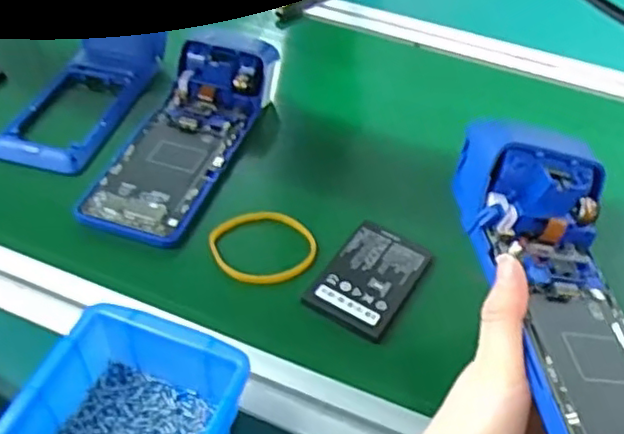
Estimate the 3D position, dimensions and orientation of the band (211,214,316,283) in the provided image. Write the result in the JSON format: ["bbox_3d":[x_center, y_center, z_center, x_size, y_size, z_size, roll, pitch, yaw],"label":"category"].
[{"bbox_3d":[-0.035,0.021,0.472,0.076,0.010,0.060,0,47,-5],"label":"band"}]

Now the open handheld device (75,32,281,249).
[{"bbox_3d":[-0.102,-0.069,0.532,0.085,0.063,0.215,15,47,9],"label":"open handheld device"}]

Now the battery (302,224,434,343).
[{"bbox_3d":[0.041,0.041,0.455,0.060,0.005,0.092,27,50,19],"label":"battery"}]

